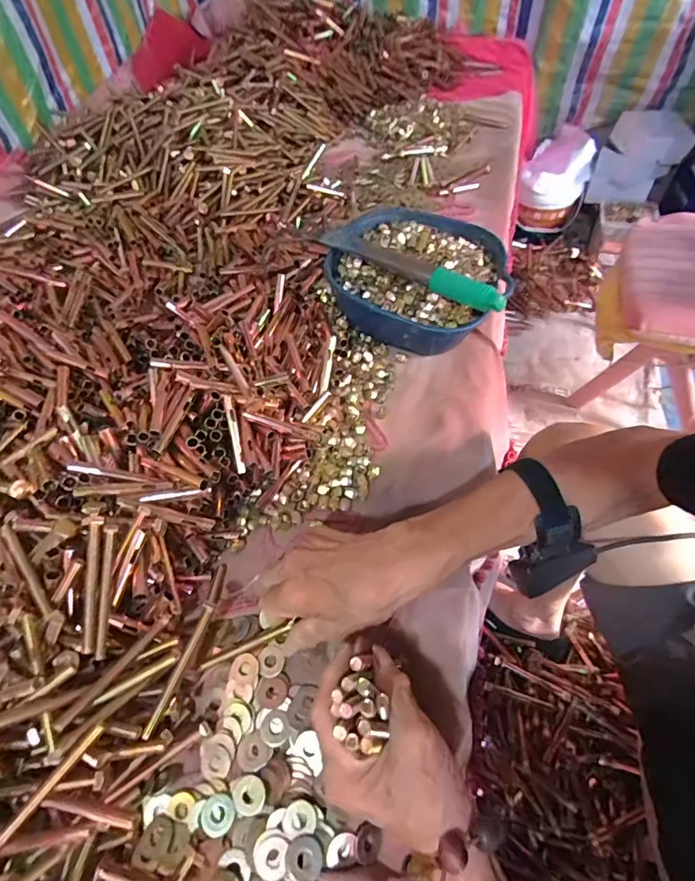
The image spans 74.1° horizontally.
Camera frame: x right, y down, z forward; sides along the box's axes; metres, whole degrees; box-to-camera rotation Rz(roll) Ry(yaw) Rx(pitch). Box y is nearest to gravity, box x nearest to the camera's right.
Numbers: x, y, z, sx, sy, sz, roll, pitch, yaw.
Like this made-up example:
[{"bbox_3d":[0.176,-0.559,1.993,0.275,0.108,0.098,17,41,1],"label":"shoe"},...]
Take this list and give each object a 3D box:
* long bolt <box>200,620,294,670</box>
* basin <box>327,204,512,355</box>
[{"bbox_3d":[-0.091,0.183,0.409,0.081,0.005,0.006,-22,60,-7],"label":"long bolt"},{"bbox_3d":[0.087,-0.213,0.618,0.206,0.094,0.214,-2,56,3],"label":"basin"}]

